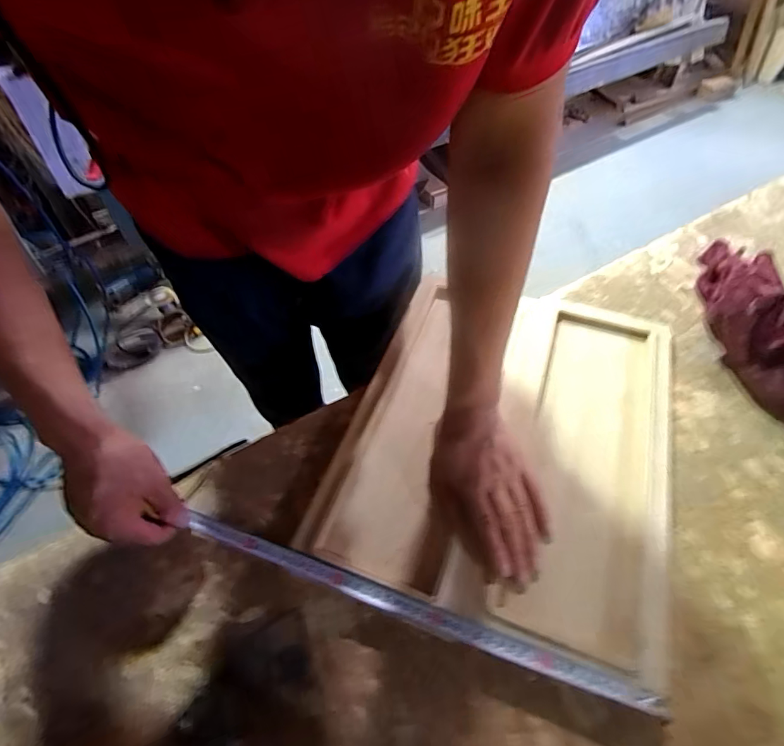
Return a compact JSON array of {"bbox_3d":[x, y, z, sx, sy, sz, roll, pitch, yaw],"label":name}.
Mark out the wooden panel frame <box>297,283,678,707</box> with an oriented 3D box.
[{"bbox_3d":[0.138,0.065,0.523,0.352,0.024,0.427,16,56,14],"label":"wooden panel frame"}]

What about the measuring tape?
[{"bbox_3d":[0.005,0.217,0.407,0.455,0.009,0.019,16,56,13],"label":"measuring tape"}]

